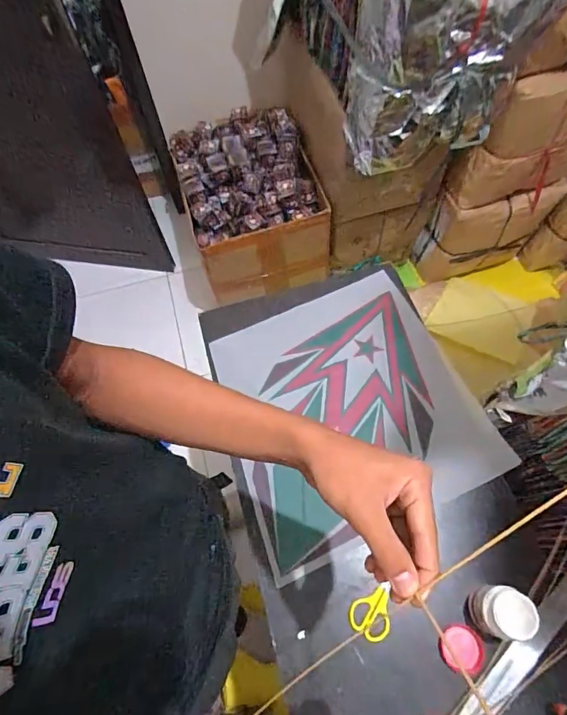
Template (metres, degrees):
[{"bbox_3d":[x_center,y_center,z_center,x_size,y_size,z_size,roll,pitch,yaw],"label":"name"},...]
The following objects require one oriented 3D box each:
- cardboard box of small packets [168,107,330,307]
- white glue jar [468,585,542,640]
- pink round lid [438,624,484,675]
[{"bbox_3d":[-0.117,-0.557,1.449,0.427,0.253,0.573,-16,65,-6],"label":"cardboard box of small packets"},{"bbox_3d":[0.275,0.323,0.526,0.060,0.074,0.059,-1,64,2],"label":"white glue jar"},{"bbox_3d":[0.233,0.383,0.544,0.055,0.013,0.048,-25,66,-10],"label":"pink round lid"}]

